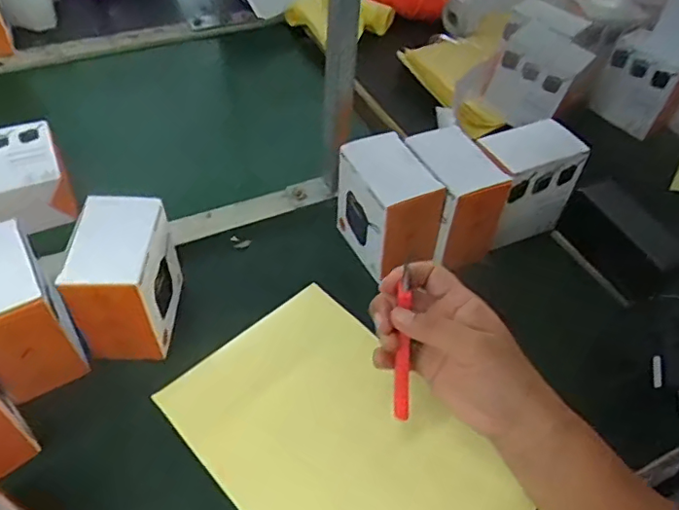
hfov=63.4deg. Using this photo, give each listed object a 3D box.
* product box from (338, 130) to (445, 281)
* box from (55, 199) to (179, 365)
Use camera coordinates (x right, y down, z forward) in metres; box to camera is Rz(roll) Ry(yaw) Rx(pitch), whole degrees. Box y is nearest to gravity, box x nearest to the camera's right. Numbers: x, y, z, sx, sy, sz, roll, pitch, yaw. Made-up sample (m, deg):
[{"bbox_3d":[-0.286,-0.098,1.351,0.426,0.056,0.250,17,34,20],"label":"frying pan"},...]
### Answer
[{"bbox_3d":[0.049,-0.046,0.575,0.065,0.126,0.104,-22,55,-20],"label":"product box"},{"bbox_3d":[-0.192,0.020,0.490,0.074,0.109,0.102,0,50,-4],"label":"box"}]

